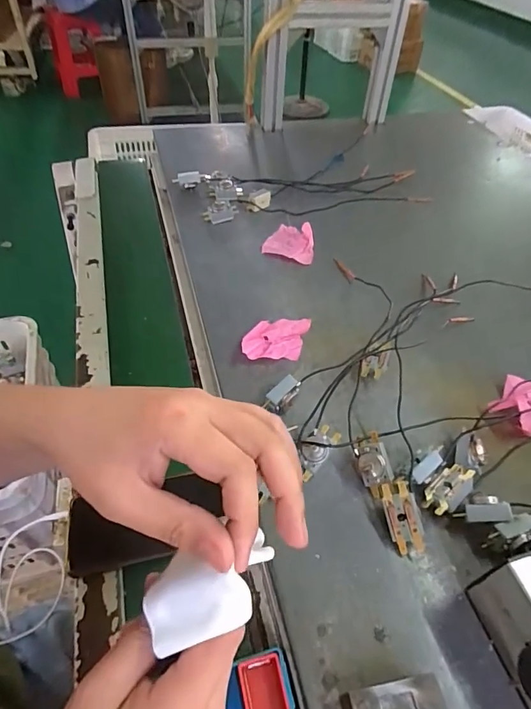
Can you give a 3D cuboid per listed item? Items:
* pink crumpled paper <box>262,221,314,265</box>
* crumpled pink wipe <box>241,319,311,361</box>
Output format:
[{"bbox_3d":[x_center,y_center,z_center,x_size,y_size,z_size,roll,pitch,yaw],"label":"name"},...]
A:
[{"bbox_3d":[0.041,-0.183,0.680,0.076,0.019,0.083,13,50,8],"label":"pink crumpled paper"},{"bbox_3d":[0.015,-0.019,0.541,0.092,0.015,0.059,-9,50,-11],"label":"crumpled pink wipe"}]

